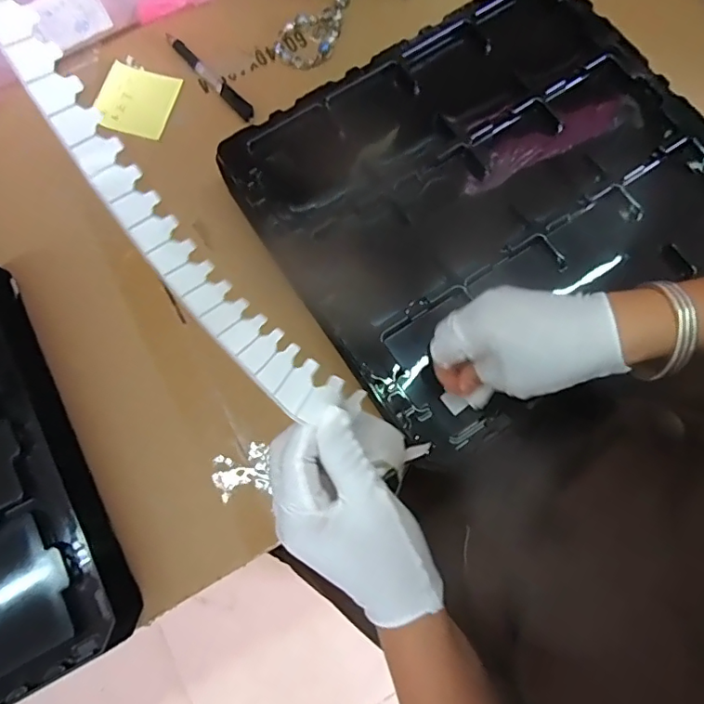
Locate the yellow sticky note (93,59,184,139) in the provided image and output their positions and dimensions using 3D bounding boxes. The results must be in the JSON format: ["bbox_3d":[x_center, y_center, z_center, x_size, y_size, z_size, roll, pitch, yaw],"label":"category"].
[{"bbox_3d":[-0.222,-0.258,0.537,0.074,0.008,0.072,16,77,4],"label":"yellow sticky note"}]

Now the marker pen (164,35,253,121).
[{"bbox_3d":[-0.148,-0.285,0.538,0.014,0.012,0.135,-42,78,-10],"label":"marker pen"}]

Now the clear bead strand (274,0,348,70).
[{"bbox_3d":[-0.029,-0.355,0.555,0.053,0.011,0.134,34,79,8],"label":"clear bead strand"}]

